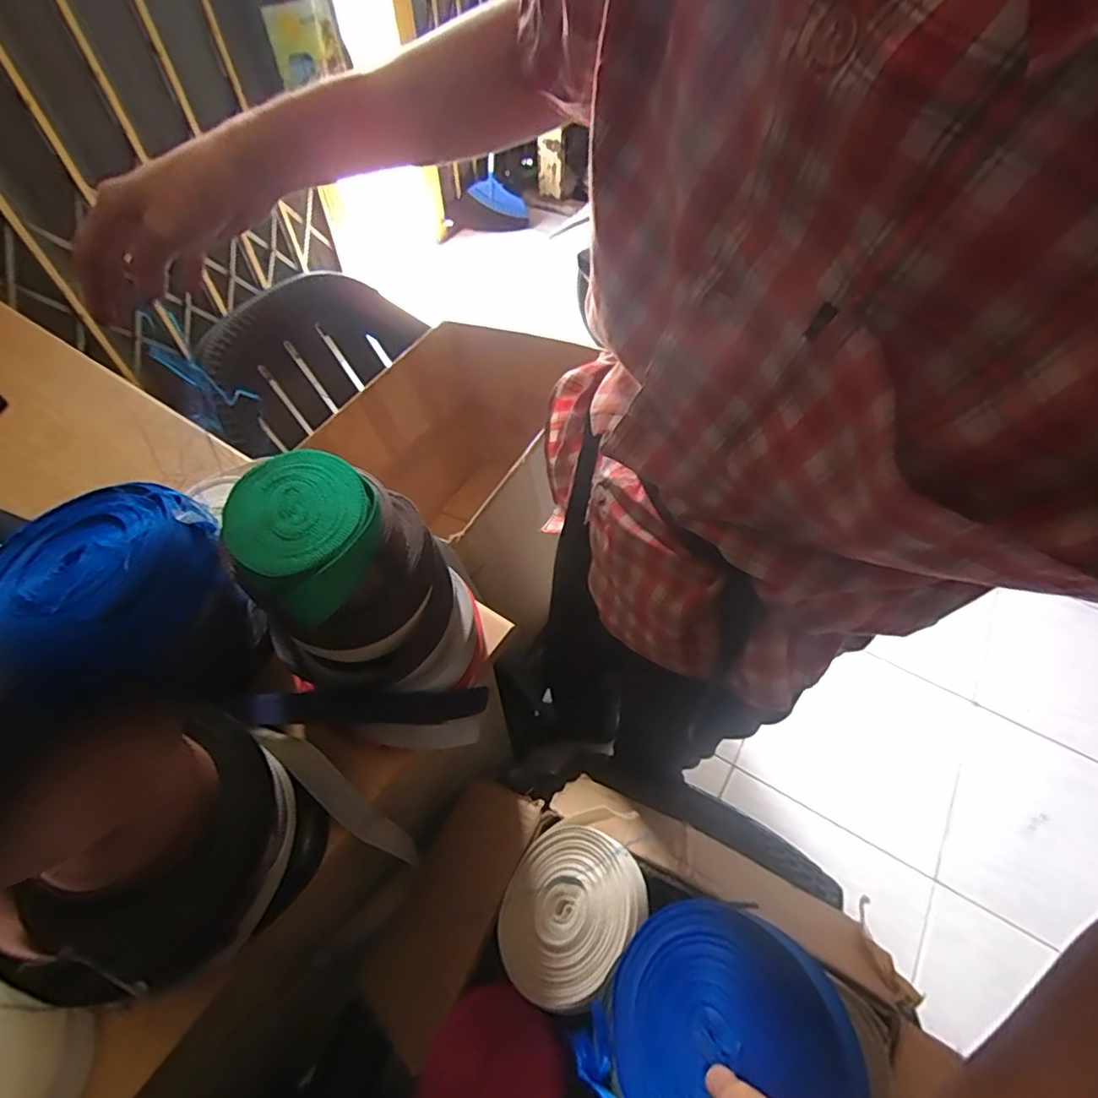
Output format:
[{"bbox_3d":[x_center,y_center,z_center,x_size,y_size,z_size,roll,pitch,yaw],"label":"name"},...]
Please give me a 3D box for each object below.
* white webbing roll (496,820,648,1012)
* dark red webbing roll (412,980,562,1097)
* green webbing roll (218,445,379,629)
[{"bbox_3d":[0.019,0.345,0.570,0.140,0.022,0.149,15,65,47],"label":"white webbing roll"},{"bbox_3d":[-0.048,0.463,0.528,0.117,0.031,0.113,0,55,1],"label":"dark red webbing roll"},{"bbox_3d":[-0.155,-0.012,0.382,0.092,0.030,0.112,-38,63,-23],"label":"green webbing roll"}]

